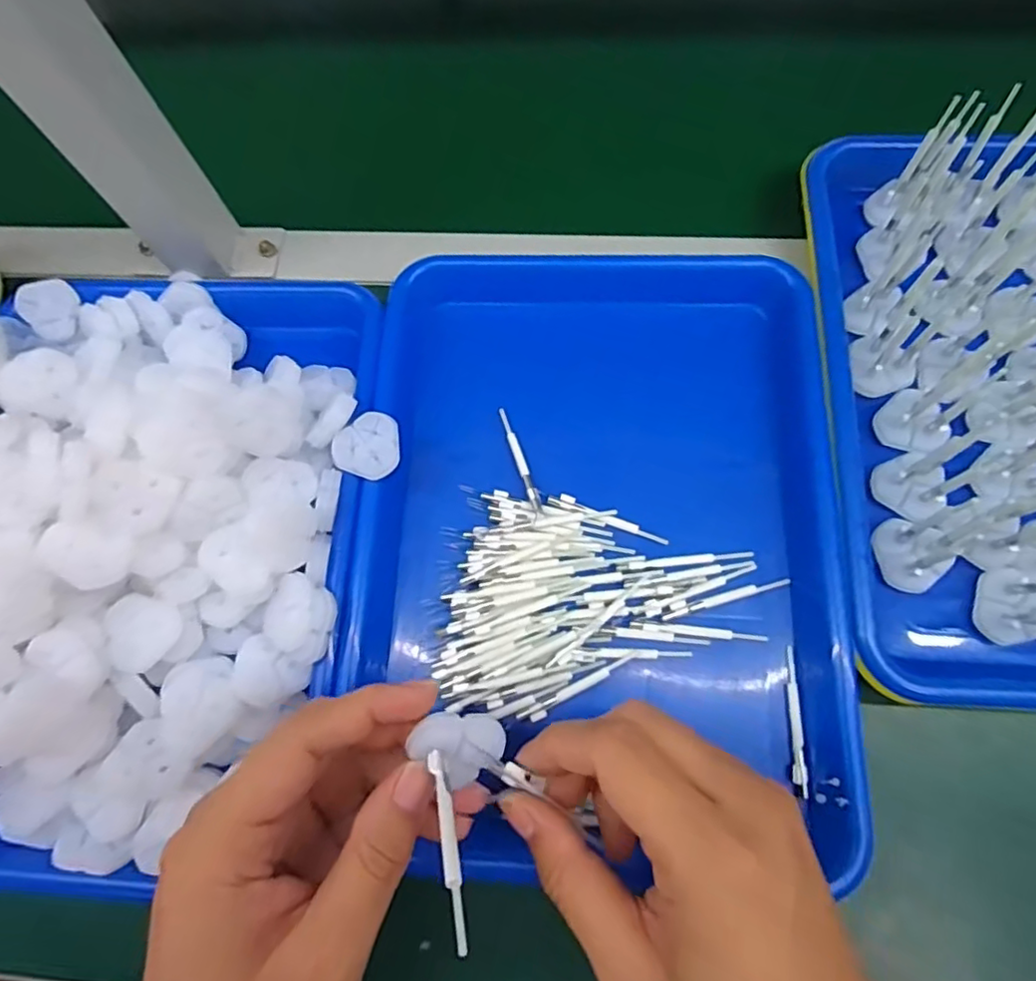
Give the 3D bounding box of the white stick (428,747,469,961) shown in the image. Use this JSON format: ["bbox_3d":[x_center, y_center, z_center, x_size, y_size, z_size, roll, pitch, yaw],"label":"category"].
[{"bbox_3d":[-0.023,0.116,0.202,0.006,0.004,0.064,-14,37,-5],"label":"white stick"}]

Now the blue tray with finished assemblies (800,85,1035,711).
[{"bbox_3d":[0.292,-0.066,0.312,0.252,0.088,0.343,1,72,4],"label":"blue tray with finished assemblies"}]

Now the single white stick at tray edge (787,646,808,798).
[{"bbox_3d":[0.138,0.113,0.302,0.006,0.004,0.068,4,73,5],"label":"single white stick at tray edge"}]

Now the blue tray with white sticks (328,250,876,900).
[{"bbox_3d":[0.038,0.019,0.337,0.250,0.054,0.335,1,72,4],"label":"blue tray with white sticks"}]

